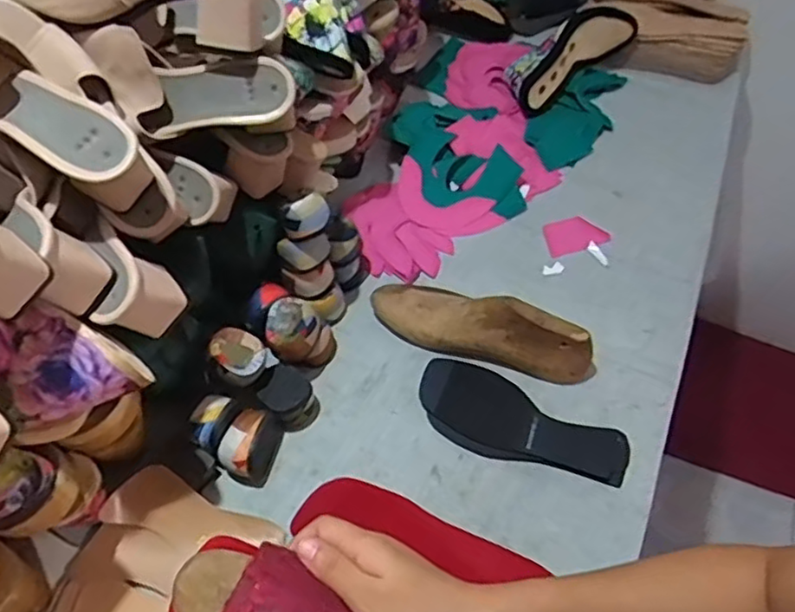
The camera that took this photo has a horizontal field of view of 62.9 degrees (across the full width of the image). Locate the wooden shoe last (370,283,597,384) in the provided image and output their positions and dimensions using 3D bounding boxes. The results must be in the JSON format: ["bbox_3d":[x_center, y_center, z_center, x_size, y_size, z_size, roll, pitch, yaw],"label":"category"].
[{"bbox_3d":[0.087,0.018,0.687,0.238,0.078,0.067,26,56,17],"label":"wooden shoe last"}]

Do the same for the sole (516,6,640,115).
[{"bbox_3d":[0.257,-0.378,0.972,0.232,0.079,0.080,-37,62,-25],"label":"sole"}]

